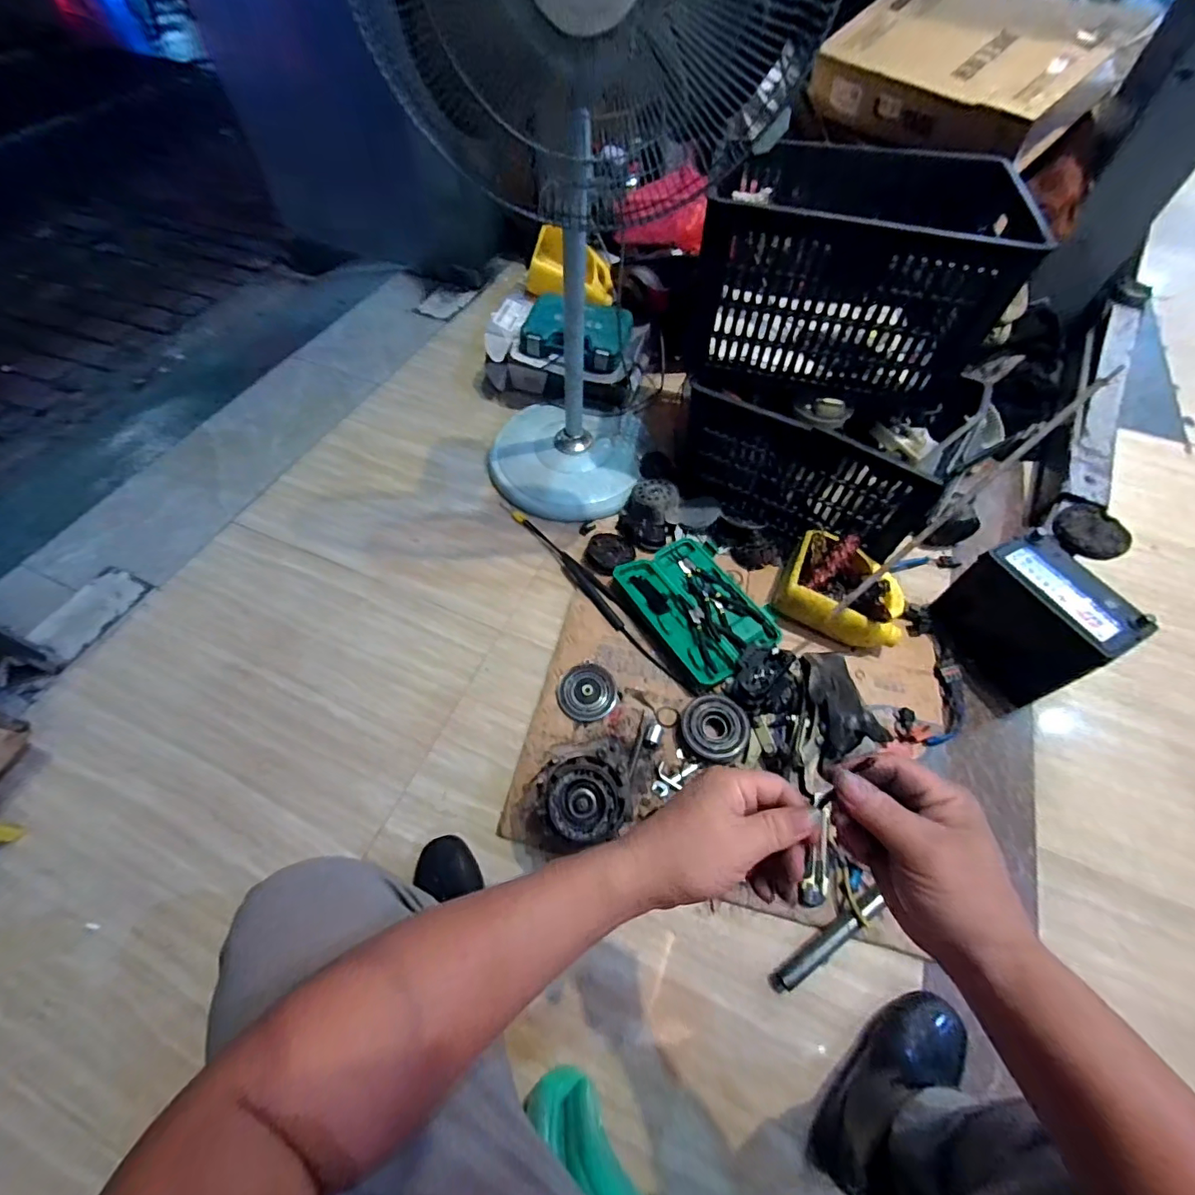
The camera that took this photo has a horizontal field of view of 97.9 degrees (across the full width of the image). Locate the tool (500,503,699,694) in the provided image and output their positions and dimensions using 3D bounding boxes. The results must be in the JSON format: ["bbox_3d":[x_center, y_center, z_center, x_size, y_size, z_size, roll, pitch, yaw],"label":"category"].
[{"bbox_3d":[-0.020,-0.022,1.051,0.040,0.025,0.581,-33,63,-21],"label":"tool"}]

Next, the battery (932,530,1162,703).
[{"bbox_3d":[0.762,0.043,0.936,0.143,0.218,0.235,-27,63,-17],"label":"battery"}]

